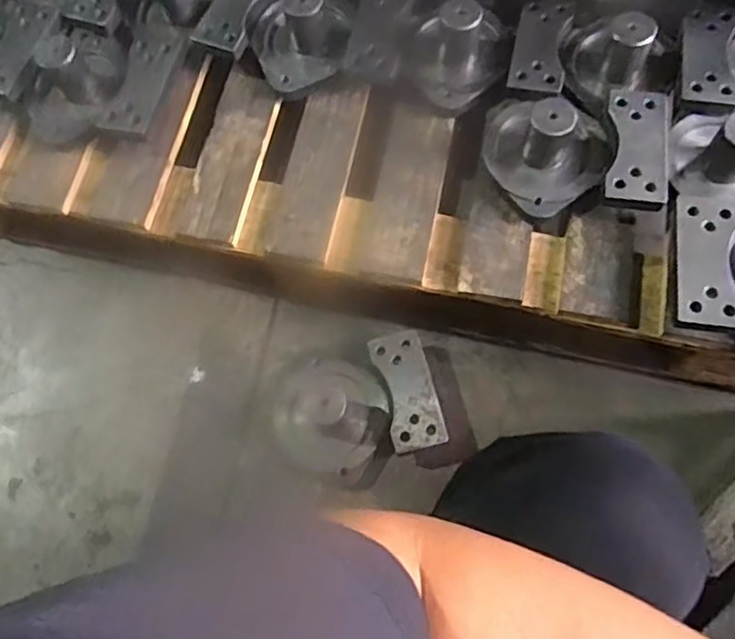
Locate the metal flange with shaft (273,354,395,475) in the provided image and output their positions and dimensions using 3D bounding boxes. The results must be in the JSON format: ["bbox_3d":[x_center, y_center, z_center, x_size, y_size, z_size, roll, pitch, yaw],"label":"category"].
[{"bbox_3d":[-0.047,0.111,0.787,0.132,0.093,0.126,-1,67,3],"label":"metal flange with shaft"}]

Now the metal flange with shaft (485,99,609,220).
[{"bbox_3d":[0.201,-0.203,0.743,0.130,0.076,0.146,-34,70,-10],"label":"metal flange with shaft"}]

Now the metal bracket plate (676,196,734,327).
[{"bbox_3d":[0.352,-0.063,0.676,0.064,0.009,0.149,9,68,9],"label":"metal bracket plate"}]

